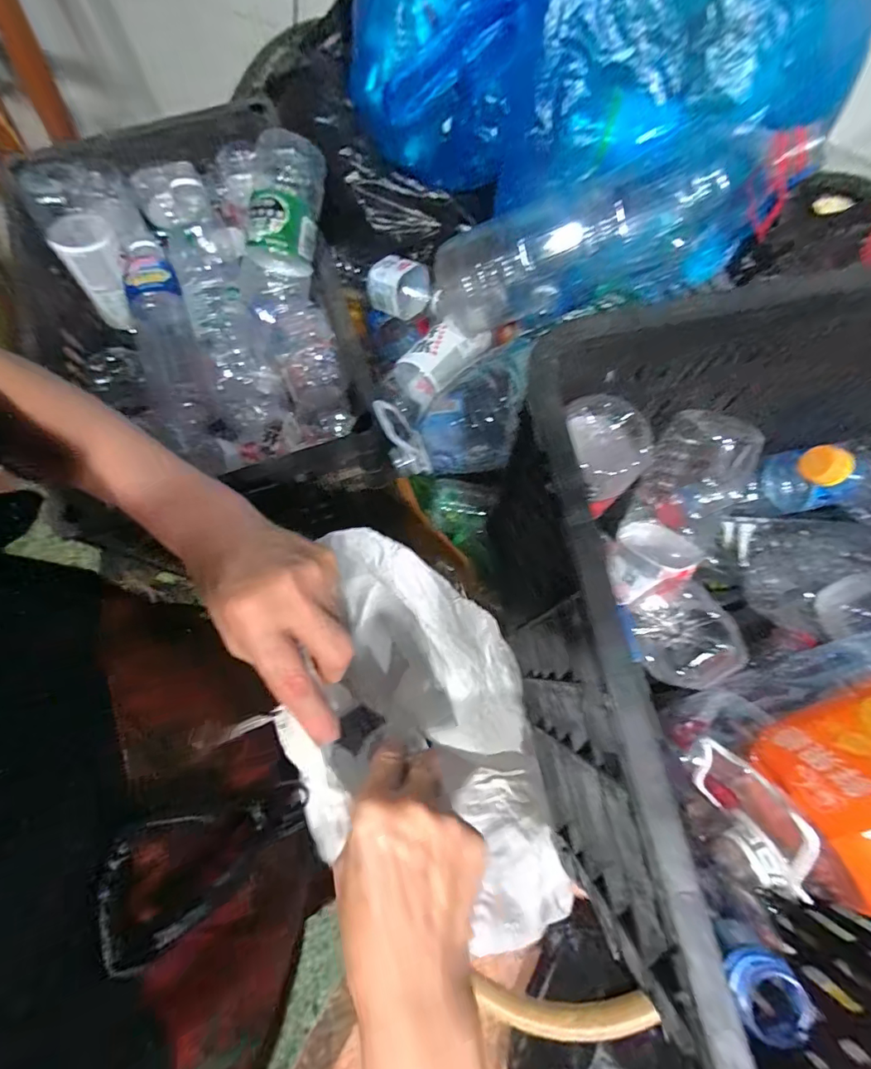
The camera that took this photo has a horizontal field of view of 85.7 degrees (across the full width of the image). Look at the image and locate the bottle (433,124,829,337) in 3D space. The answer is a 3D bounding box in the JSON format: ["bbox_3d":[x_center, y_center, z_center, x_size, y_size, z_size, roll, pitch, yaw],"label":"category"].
[{"bbox_3d":[0.140,-0.289,0.454,0.344,0.098,0.090,-9,70,25],"label":"bottle"}]

